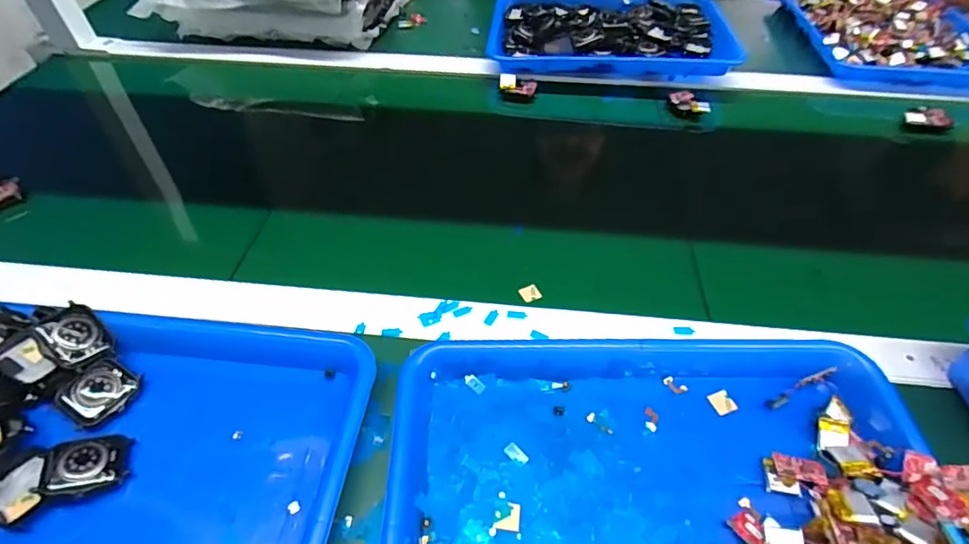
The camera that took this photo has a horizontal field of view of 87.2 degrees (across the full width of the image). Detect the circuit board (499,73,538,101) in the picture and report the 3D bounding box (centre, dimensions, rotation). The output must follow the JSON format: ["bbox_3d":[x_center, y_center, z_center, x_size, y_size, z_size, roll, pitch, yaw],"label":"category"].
[{"bbox_3d":[0.043,-0.239,0.659,0.047,0.029,0.021,3,49,2],"label":"circuit board"}]

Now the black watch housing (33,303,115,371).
[{"bbox_3d":[-0.289,0.045,0.360,0.045,0.010,0.034,52,45,-4],"label":"black watch housing"}]

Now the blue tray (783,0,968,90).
[{"bbox_3d":[0.580,-0.354,0.737,0.229,0.033,0.292,4,49,2],"label":"blue tray"}]

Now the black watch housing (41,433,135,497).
[{"bbox_3d":[-0.249,0.121,0.319,0.043,0.012,0.036,6,46,-26],"label":"black watch housing"}]

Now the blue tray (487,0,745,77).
[{"bbox_3d":[0.179,-0.356,0.741,0.329,0.048,0.245,7,49,5],"label":"blue tray"}]

